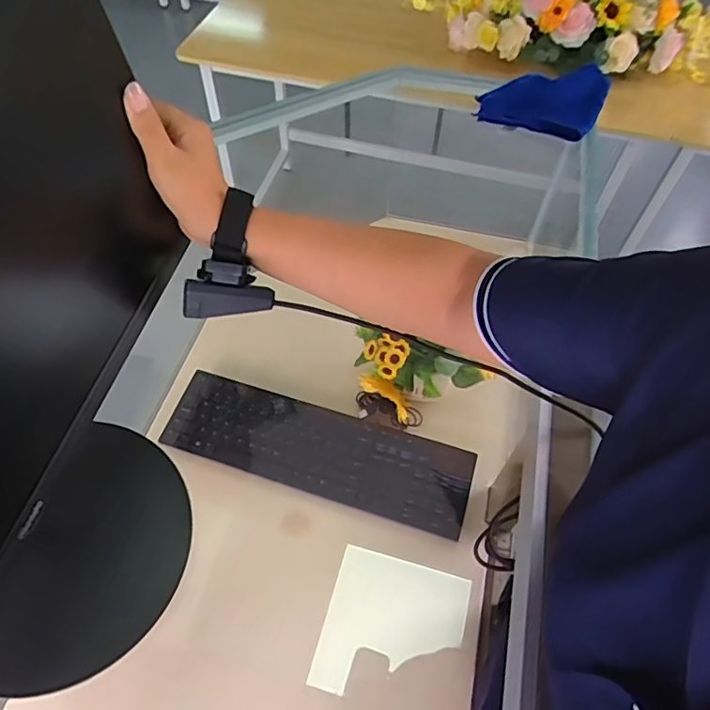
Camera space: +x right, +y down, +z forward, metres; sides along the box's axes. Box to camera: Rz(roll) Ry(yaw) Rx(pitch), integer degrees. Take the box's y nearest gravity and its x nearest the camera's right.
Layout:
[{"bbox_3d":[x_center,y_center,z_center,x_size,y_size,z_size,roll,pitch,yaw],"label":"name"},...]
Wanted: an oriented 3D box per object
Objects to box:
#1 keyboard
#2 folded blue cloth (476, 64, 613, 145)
[{"bbox_3d":[-0.054,0.133,0.767,0.433,0.017,0.122,17,57,9],"label":"keyboard"},{"bbox_3d":[0.264,-0.360,0.746,0.154,0.041,0.142,22,58,13],"label":"folded blue cloth"}]

